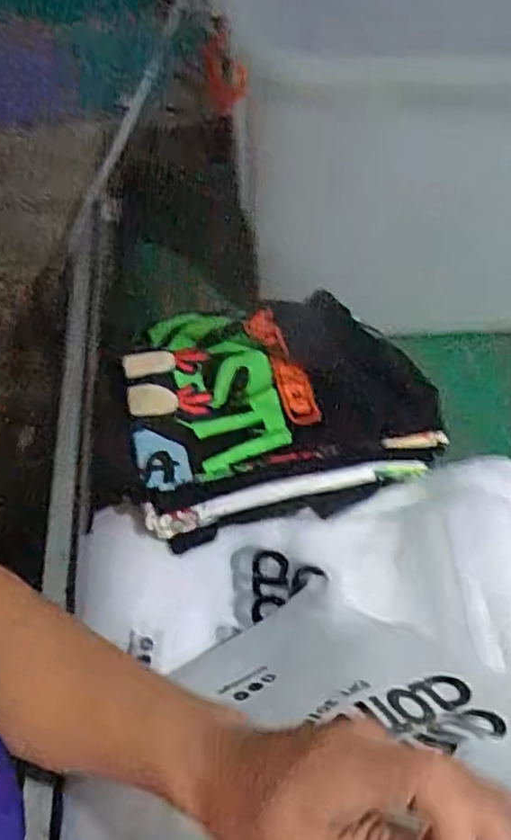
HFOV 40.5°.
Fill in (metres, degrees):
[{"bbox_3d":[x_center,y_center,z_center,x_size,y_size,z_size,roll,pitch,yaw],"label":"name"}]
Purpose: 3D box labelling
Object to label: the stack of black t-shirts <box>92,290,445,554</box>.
[{"bbox_3d":[0.017,-0.016,0.647,0.292,0.118,0.219,-4,48,-7],"label":"stack of black t-shirts"}]

